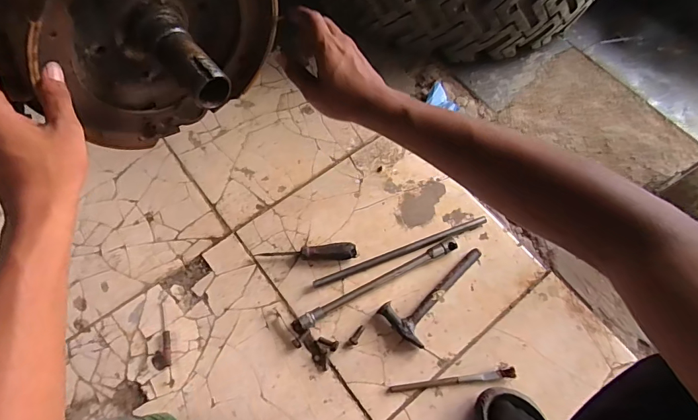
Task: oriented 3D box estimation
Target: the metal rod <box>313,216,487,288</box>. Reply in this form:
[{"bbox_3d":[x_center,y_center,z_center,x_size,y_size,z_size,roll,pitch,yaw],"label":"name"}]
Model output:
[{"bbox_3d":[0.097,0.074,0.740,0.338,0.018,0.016,-19,68,-9],"label":"metal rod"}]

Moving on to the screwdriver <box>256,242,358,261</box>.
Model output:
[{"bbox_3d":[-0.072,0.074,0.713,0.167,0.028,0.025,-2,67,-2],"label":"screwdriver"}]

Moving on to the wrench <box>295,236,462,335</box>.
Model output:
[{"bbox_3d":[0.050,0.125,0.699,0.318,0.023,0.023,-26,70,-12],"label":"wrench"}]

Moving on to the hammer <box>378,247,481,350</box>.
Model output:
[{"bbox_3d":[0.153,0.136,0.700,0.204,0.026,0.084,-39,73,-16],"label":"hammer"}]

